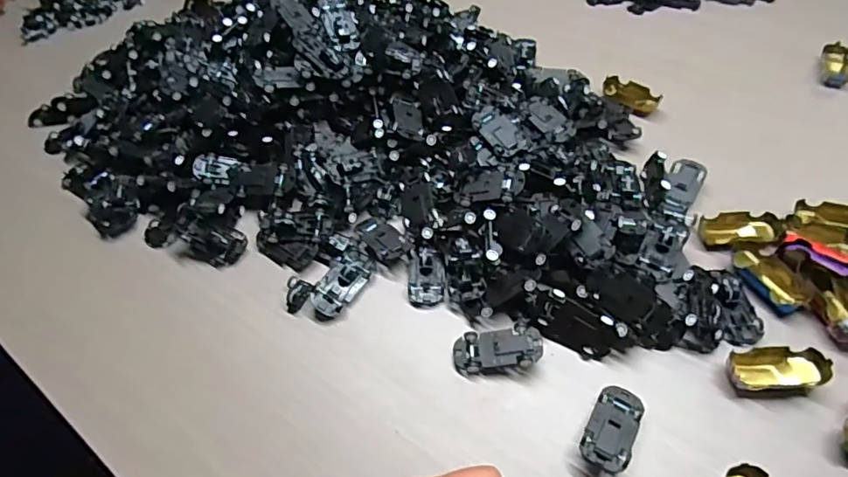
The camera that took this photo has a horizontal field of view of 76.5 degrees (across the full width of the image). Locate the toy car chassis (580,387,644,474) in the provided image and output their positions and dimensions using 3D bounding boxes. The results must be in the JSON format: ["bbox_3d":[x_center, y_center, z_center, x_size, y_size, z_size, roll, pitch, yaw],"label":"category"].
[{"bbox_3d":[0.126,0.128,0.360,0.031,0.019,0.063,23,55,20],"label":"toy car chassis"}]

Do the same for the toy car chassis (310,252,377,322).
[{"bbox_3d":[-0.067,0.037,0.447,0.028,0.018,0.064,27,57,23],"label":"toy car chassis"}]

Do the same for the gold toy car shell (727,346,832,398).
[{"bbox_3d":[0.250,0.094,0.382,0.063,0.017,0.031,-4,50,0],"label":"gold toy car shell"}]

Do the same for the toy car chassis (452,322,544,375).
[{"bbox_3d":[0.055,0.083,0.402,0.064,0.016,0.034,0,50,3],"label":"toy car chassis"}]

